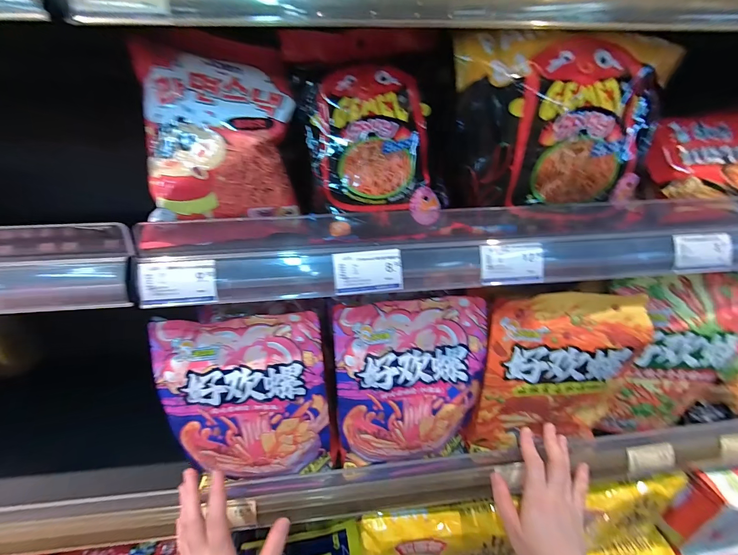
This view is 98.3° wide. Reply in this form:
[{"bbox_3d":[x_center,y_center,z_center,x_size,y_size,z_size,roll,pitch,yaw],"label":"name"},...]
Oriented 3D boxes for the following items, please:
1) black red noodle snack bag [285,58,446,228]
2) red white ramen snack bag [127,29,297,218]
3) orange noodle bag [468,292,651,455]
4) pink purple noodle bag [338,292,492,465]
[{"bbox_3d":[0.005,-0.134,0.312,0.145,0.137,0.036,-1,18,1],"label":"black red noodle snack bag"},{"bbox_3d":[-0.142,-0.139,0.304,0.128,0.158,0.049,-3,18,-6],"label":"red white ramen snack bag"},{"bbox_3d":[0.227,0.127,0.396,0.173,0.222,0.041,-1,18,2],"label":"orange noodle bag"},{"bbox_3d":[0.051,0.138,0.396,0.175,0.227,0.035,-3,18,-7],"label":"pink purple noodle bag"}]

